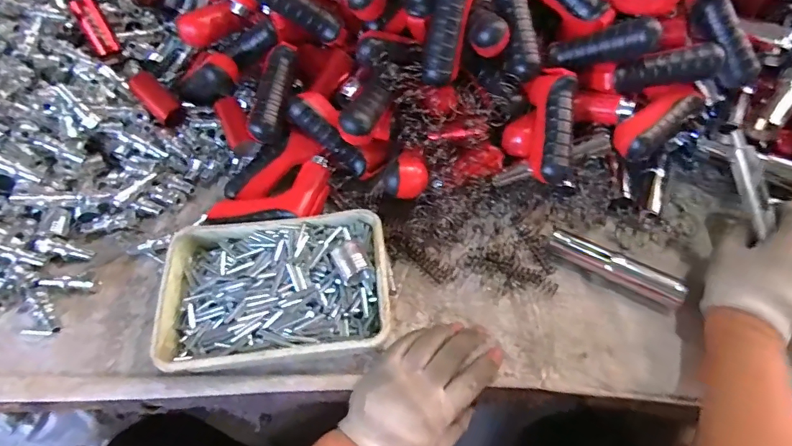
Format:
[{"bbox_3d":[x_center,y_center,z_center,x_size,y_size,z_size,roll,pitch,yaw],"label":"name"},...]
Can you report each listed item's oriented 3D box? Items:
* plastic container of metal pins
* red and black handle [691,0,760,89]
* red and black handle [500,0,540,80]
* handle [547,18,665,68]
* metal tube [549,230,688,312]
[{"bbox_3d":[-0.106,0.060,0.412,0.195,0.052,0.140,-4,57,-2],"label":"plastic container of metal pins"},{"bbox_3d":[0.329,-0.199,0.458,0.035,0.027,0.129,-31,97,-18],"label":"red and black handle"},{"bbox_3d":[0.126,-0.203,0.470,0.029,0.022,0.105,-10,90,-5],"label":"red and black handle"},{"bbox_3d":[0.208,-0.183,0.457,0.102,0.031,0.024,1,50,41],"label":"handle"},{"bbox_3d":[0.214,0.043,0.439,0.126,0.025,0.033,23,60,15],"label":"metal tube"}]

